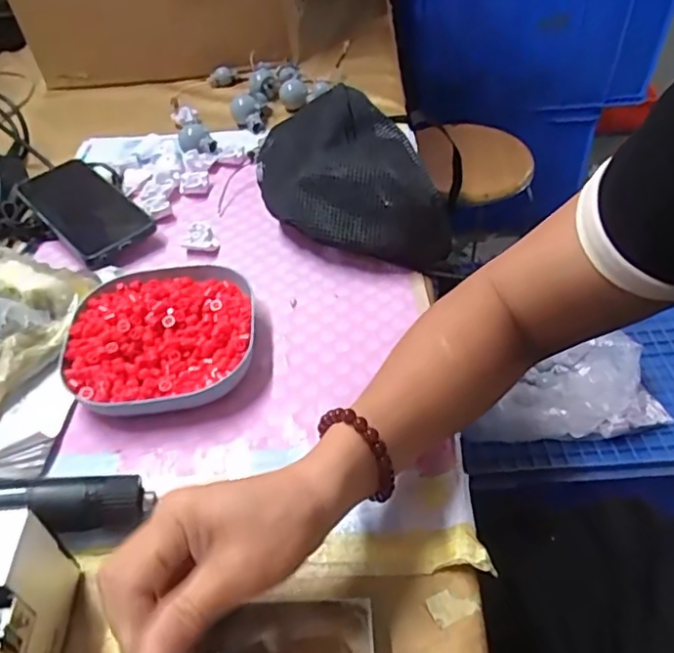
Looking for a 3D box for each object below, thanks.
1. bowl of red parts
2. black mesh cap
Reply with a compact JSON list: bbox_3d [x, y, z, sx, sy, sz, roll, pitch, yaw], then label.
[{"bbox_3d":[-0.133,0.009,0.465,0.137,0.031,0.138,-2,45,2],"label":"bowl of red parts"},{"bbox_3d":[0.001,-0.138,0.570,0.140,0.076,0.231,-13,45,-9],"label":"black mesh cap"}]

